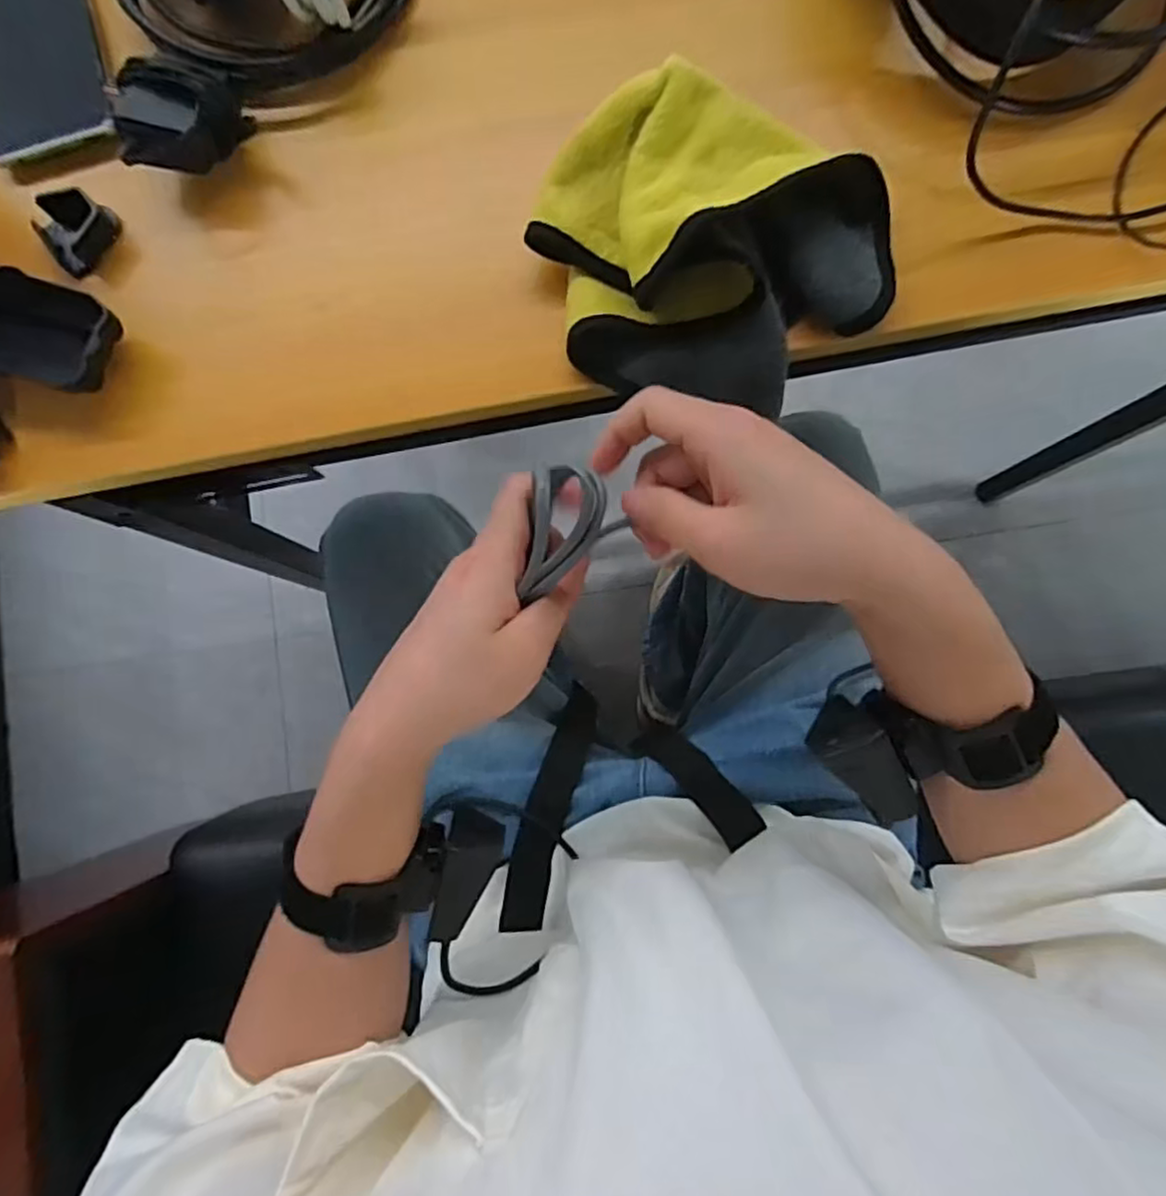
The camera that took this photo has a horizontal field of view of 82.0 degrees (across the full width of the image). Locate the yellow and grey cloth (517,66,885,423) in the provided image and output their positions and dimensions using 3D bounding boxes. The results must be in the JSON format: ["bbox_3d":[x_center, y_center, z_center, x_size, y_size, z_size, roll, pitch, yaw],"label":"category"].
[{"bbox_3d":[0.065,-0.179,0.337,0.168,0.049,0.159,35,85,4],"label":"yellow and grey cloth"}]

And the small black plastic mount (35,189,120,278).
[{"bbox_3d":[-0.276,-0.202,0.365,0.036,0.018,0.039,43,86,5],"label":"small black plastic mount"}]

